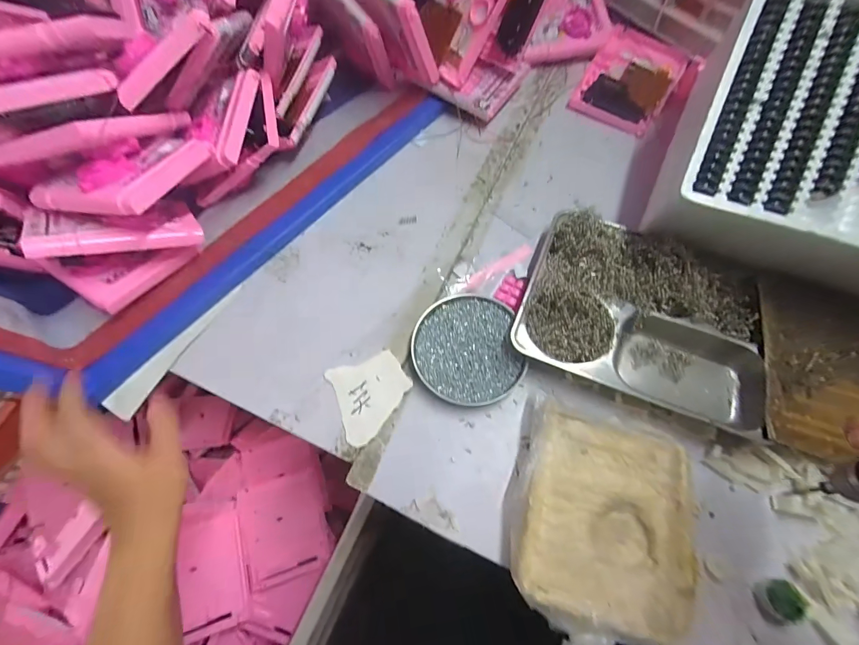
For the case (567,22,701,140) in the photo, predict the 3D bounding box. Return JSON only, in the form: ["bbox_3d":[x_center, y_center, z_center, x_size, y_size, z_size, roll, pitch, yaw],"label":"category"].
[{"bbox_3d":[0.330,-0.397,0.623,0.143,0.048,0.180,40,72,16],"label":"case"}]

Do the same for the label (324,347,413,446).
[{"bbox_3d":[-0.066,0.083,0.444,0.086,0.004,0.092,-24,68,-6],"label":"label"}]

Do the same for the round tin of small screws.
[{"bbox_3d":[0.044,0.032,0.457,0.123,0.019,0.132,0,66,1],"label":"round tin of small screws"}]

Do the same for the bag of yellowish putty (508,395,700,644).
[{"bbox_3d":[0.161,0.198,0.371,0.163,0.040,0.211,16,67,8],"label":"bag of yellowish putty"}]

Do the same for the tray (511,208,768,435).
[{"bbox_3d":[0.251,-0.010,0.446,0.267,0.058,0.206,21,68,10],"label":"tray"}]

